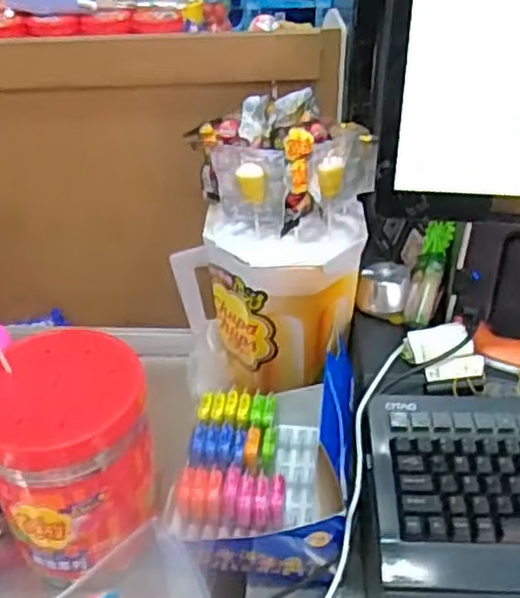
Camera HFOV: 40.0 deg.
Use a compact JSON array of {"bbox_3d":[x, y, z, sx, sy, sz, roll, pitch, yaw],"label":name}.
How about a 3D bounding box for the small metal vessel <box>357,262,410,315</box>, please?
[{"bbox_3d":[0.141,-0.013,0.812,0.055,0.036,0.054,8,38,12],"label":"small metal vessel"}]

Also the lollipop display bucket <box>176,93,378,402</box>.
[{"bbox_3d":[0.010,-0.037,0.761,0.204,0.296,0.179,-3,37,-3],"label":"lollipop display bucket"}]

